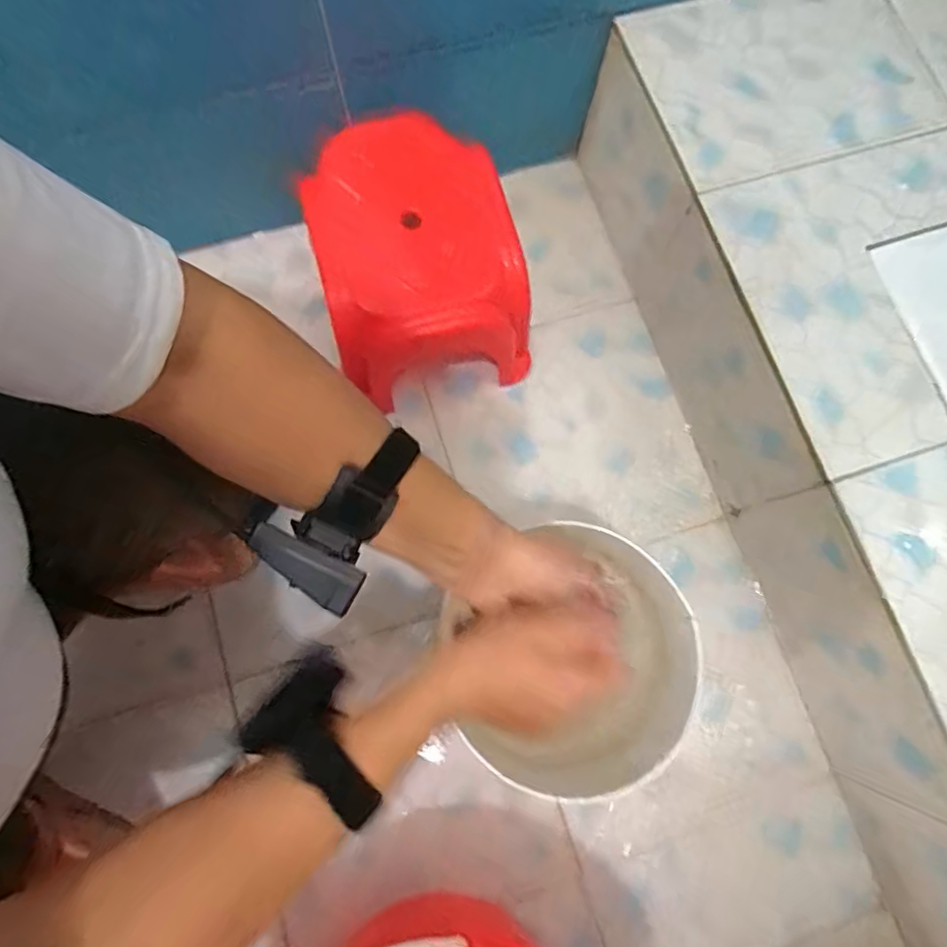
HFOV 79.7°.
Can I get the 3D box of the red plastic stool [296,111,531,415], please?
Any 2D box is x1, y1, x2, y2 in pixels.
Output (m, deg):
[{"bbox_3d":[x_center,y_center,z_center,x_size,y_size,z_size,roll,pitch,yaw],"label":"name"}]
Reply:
[{"bbox_3d":[-0.064,-0.224,0.643,0.210,0.159,0.273,-21,80,-5],"label":"red plastic stool"}]

